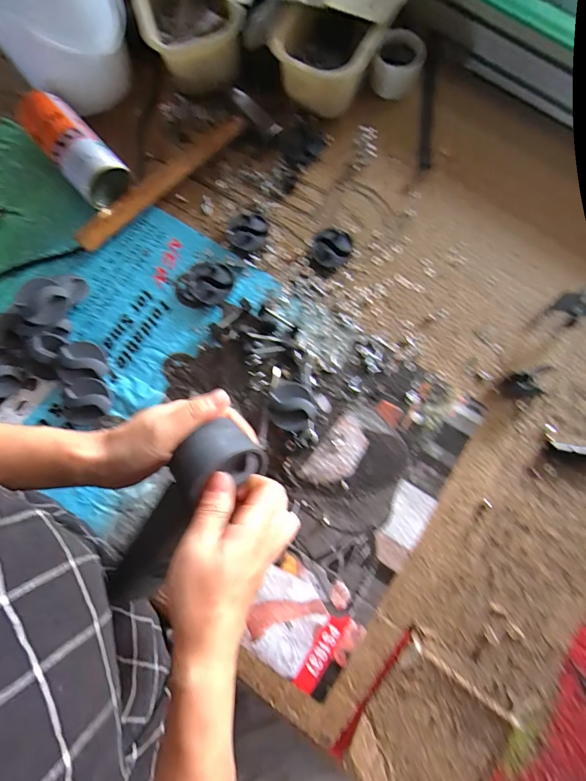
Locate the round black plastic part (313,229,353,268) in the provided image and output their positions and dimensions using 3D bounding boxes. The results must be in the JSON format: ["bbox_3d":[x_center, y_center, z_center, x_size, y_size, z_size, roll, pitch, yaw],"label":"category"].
[{"bbox_3d":[0.053,-0.190,0.507,0.054,0.020,0.050,0,78,-1],"label":"round black plastic part"}]

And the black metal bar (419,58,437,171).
[{"bbox_3d":[0.191,-0.388,0.539,0.016,0.014,0.147,3,92,0],"label":"black metal bar"}]

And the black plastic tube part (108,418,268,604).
[{"bbox_3d":[-0.089,0.093,0.296,0.063,0.039,0.155,36,101,6],"label":"black plastic tube part"}]

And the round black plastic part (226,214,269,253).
[{"bbox_3d":[-0.061,-0.215,0.510,0.051,0.022,0.058,23,79,4],"label":"round black plastic part"}]

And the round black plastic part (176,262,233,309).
[{"bbox_3d":[-0.116,-0.137,0.492,0.074,0.020,0.061,-17,79,-4],"label":"round black plastic part"}]

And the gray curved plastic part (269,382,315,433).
[{"bbox_3d":[-0.002,0.019,0.454,0.052,0.025,0.058,-18,79,-4],"label":"gray curved plastic part"}]

